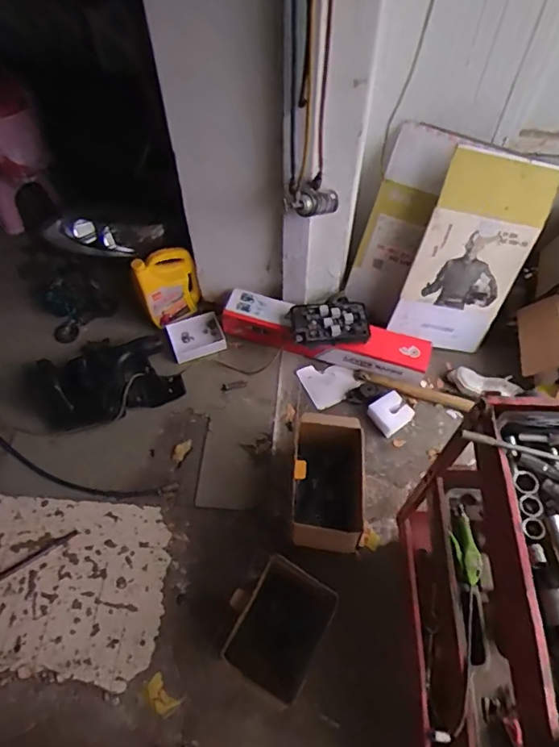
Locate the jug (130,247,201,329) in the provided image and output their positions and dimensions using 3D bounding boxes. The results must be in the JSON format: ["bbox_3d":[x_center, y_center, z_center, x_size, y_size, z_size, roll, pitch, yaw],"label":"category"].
[{"bbox_3d":[-0.371,-0.297,1.772,0.197,0.254,0.126,-20,60,-11],"label":"jug"}]

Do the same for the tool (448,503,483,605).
[{"bbox_3d":[0.365,0.348,1.040,0.048,0.030,0.183,1,60,-2],"label":"tool"}]

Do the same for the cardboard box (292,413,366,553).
[{"bbox_3d":[0.144,0.319,1.499,0.214,0.179,0.378,4,58,3],"label":"cardboard box"}]

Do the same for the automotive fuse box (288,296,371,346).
[{"bbox_3d":[0.162,-0.168,1.710,0.238,0.077,0.144,-4,58,-2],"label":"automotive fuse box"}]

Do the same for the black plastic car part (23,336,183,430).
[{"bbox_3d":[-0.567,0.001,1.691,0.444,0.107,0.295,-18,63,-12],"label":"black plastic car part"}]

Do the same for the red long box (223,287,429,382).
[{"bbox_3d":[0.153,-0.124,1.775,0.699,0.123,0.134,13,59,8],"label":"red long box"}]

